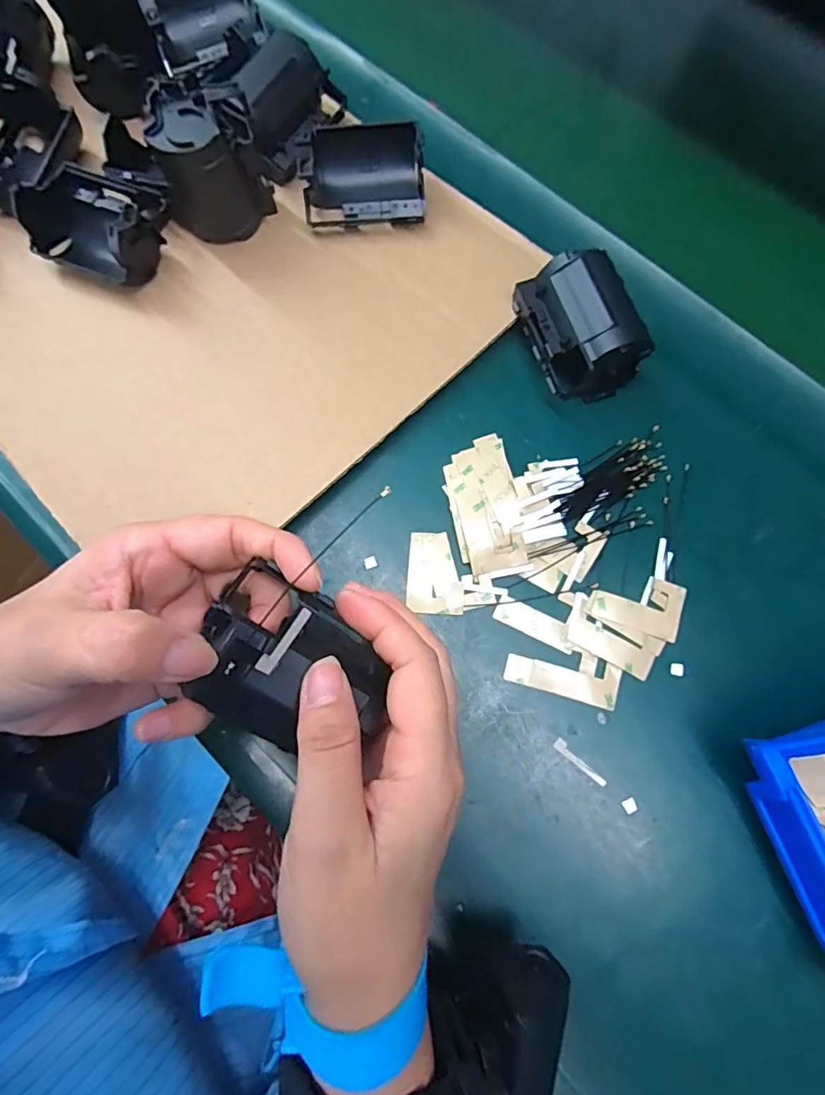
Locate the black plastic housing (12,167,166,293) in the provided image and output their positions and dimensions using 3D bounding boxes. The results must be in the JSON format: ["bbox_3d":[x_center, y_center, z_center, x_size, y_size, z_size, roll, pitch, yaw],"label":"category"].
[{"bbox_3d":[-0.180,-0.189,0.305,0.075,0.042,0.054,22,74,5],"label":"black plastic housing"}]

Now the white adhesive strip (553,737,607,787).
[{"bbox_3d":[0.078,0.101,0.246,0.028,0.004,0.006,43,79,11],"label":"white adhesive strip"}]

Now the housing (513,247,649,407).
[{"bbox_3d":[0.090,-0.120,0.285,0.053,0.041,0.071,-18,75,-6],"label":"housing"}]

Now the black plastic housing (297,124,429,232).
[{"bbox_3d":[-0.029,-0.222,0.318,0.071,0.029,0.049,0,74,-1],"label":"black plastic housing"}]

